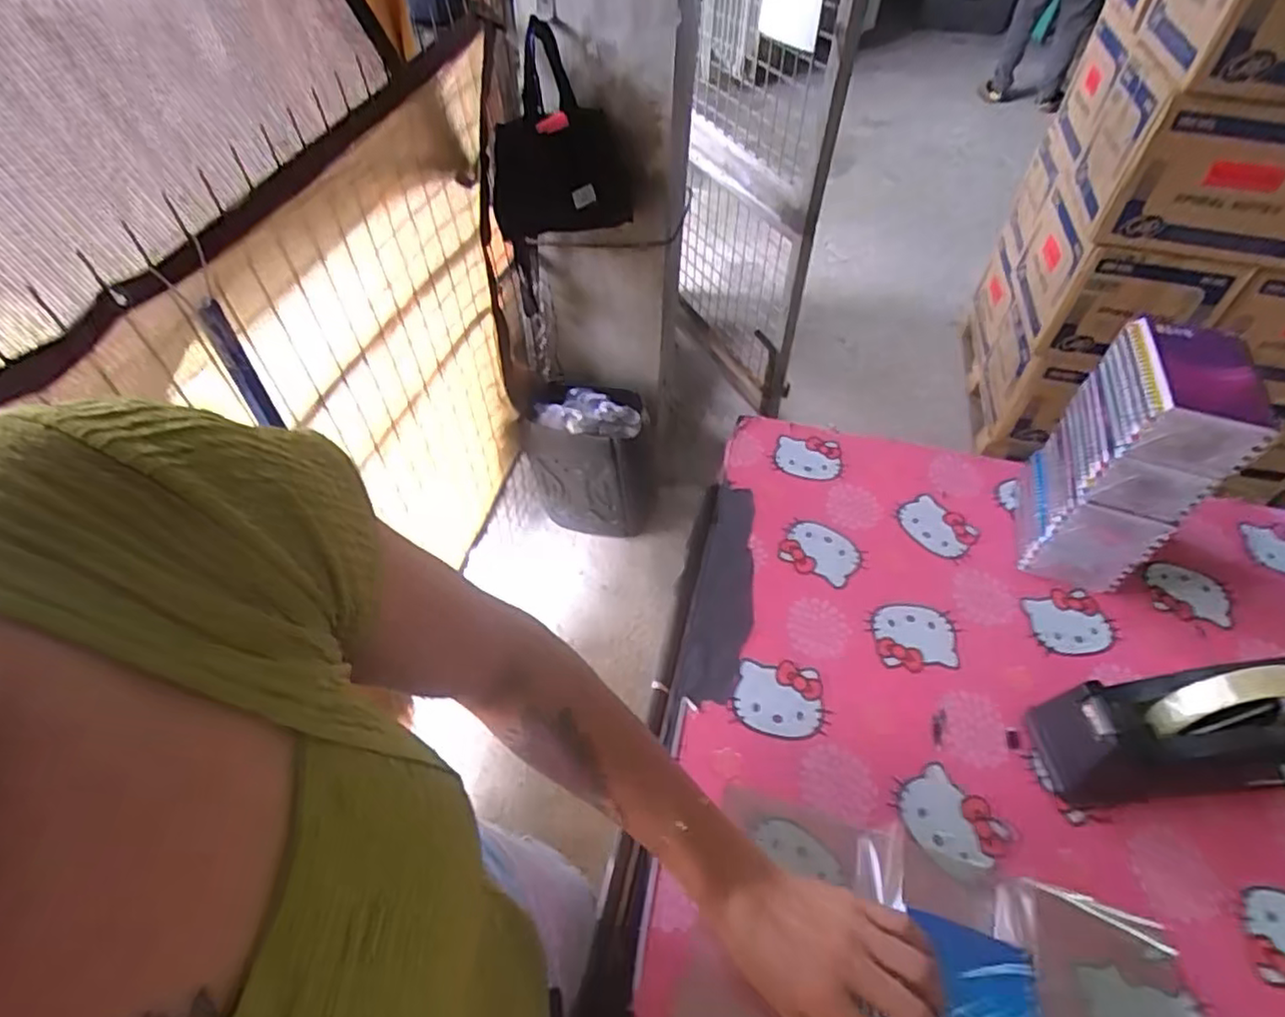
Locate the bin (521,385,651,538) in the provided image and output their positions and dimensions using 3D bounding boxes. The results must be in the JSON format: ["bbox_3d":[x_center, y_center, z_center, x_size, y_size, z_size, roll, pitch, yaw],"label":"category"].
[{"bbox_3d":[-0.132,-0.118,1.757,0.326,0.347,0.237,6,49,3],"label":"bin"}]

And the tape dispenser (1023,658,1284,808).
[{"bbox_3d":[0.432,0.171,0.527,0.210,0.129,0.074,-2,49,-4],"label":"tape dispenser"}]

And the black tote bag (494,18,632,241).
[{"bbox_3d":[-0.155,-0.670,1.242,0.241,0.336,0.087,12,50,8],"label":"black tote bag"}]

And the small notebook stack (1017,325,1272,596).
[{"bbox_3d":[0.457,-0.043,0.643,0.103,0.231,0.141,18,51,13],"label":"small notebook stack"}]

